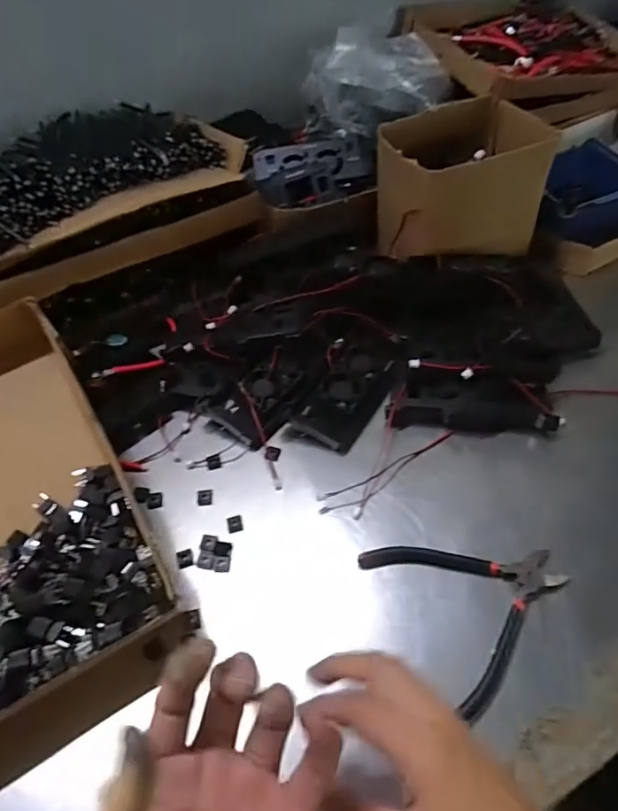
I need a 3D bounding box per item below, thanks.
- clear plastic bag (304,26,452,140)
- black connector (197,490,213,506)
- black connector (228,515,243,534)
[{"bbox_3d":[0.086,-0.404,0.653,0.183,0.098,0.100,-3,52,5],"label":"clear plastic bag"},{"bbox_3d":[-0.094,0.083,0.463,0.014,0.004,0.016,-6,51,3],"label":"black connector"},{"bbox_3d":[-0.063,0.102,0.441,0.013,0.004,0.014,-16,52,-5],"label":"black connector"}]

